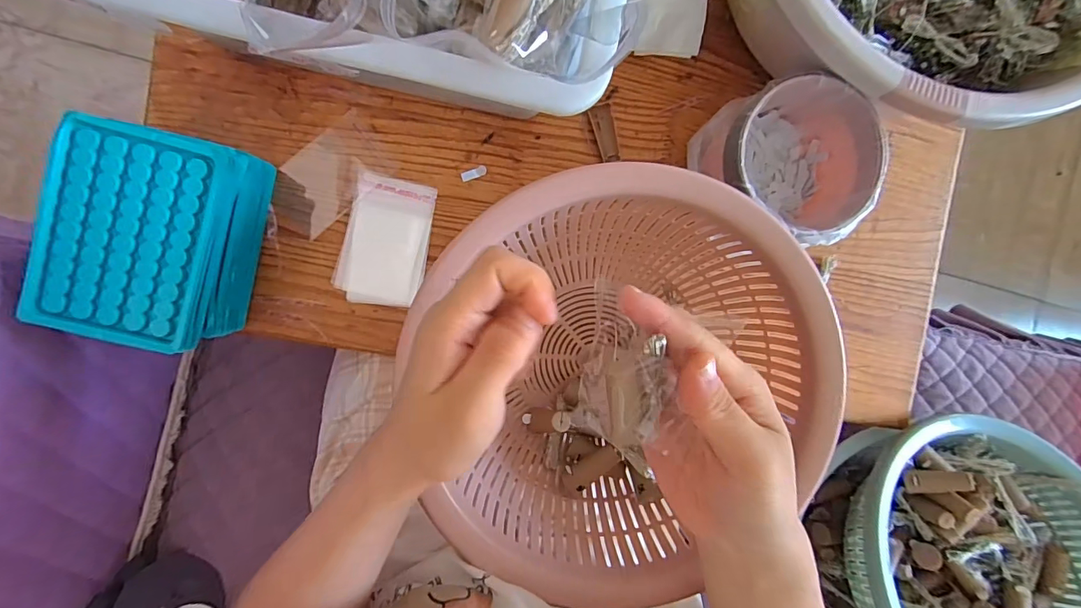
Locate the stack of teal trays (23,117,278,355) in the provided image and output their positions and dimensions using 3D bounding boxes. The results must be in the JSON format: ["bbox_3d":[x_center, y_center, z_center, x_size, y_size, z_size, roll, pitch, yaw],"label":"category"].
[{"bbox_3d":[-0.263,-0.046,0.325,0.098,0.070,0.136,12,91,-8],"label":"stack of teal trays"}]

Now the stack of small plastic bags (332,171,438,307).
[{"bbox_3d":[-0.128,-0.051,0.388,0.067,0.004,0.103,13,91,-8],"label":"stack of small plastic bags"}]

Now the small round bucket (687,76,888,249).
[{"bbox_3d":[0.191,-0.112,0.377,0.122,0.077,0.112,0,93,-8],"label":"small round bucket"}]

